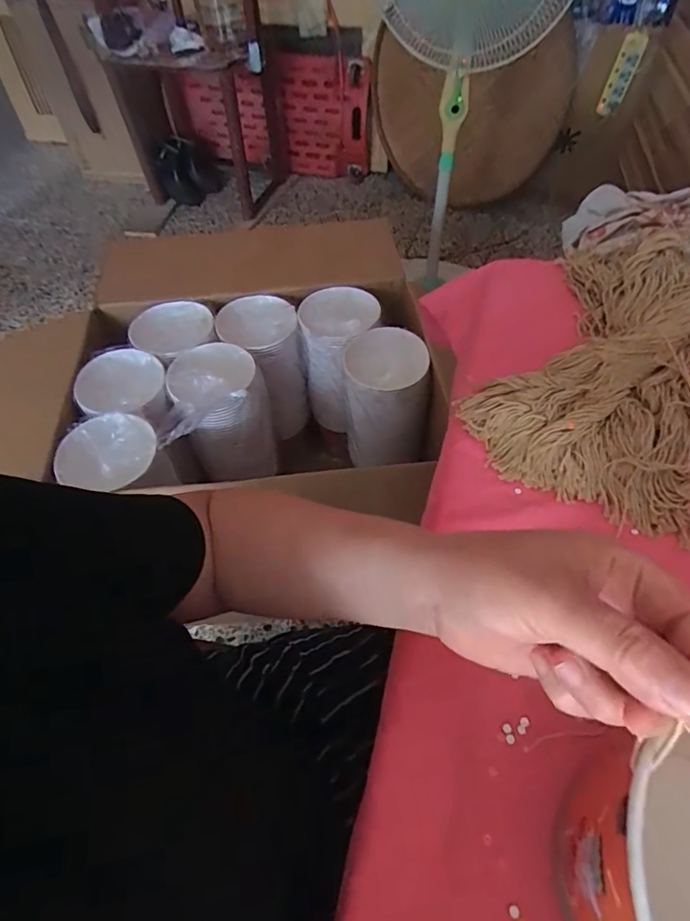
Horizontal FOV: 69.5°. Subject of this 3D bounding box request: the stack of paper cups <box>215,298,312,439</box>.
[{"bbox_3d":[-0.172,-0.191,1.124,0.154,0.308,0.165,-20,56,-11],"label":"stack of paper cups"}]

